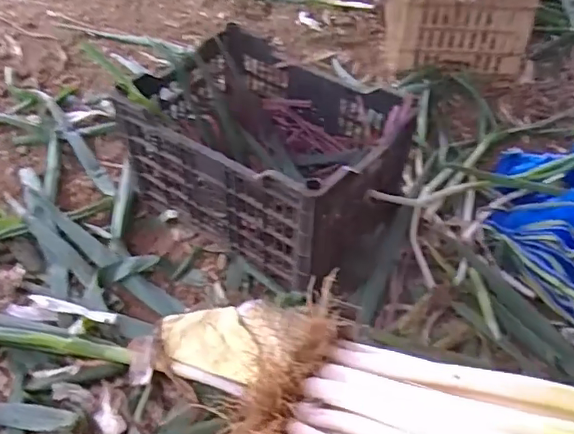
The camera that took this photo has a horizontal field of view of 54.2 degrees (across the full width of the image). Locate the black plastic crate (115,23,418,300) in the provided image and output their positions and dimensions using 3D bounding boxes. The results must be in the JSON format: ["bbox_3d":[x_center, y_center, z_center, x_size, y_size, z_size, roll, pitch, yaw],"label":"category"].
[{"bbox_3d":[-0.030,-0.128,1.075,0.471,0.243,0.337,30,52,24],"label":"black plastic crate"}]

